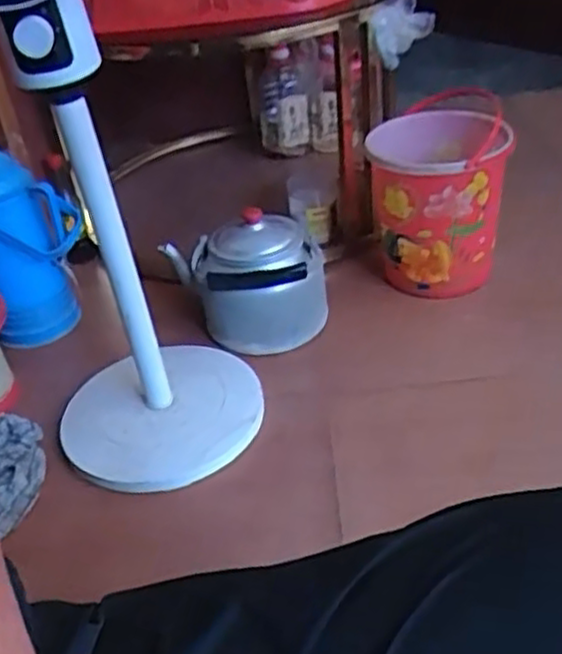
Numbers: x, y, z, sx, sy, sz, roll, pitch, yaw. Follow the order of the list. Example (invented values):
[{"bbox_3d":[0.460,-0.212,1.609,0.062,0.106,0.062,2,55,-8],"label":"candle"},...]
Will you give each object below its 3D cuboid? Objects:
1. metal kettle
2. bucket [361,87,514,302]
[{"bbox_3d":[-0.056,-0.072,1.230,0.228,0.192,0.169,-12,35,-5],"label":"metal kettle"},{"bbox_3d":[0.280,-0.226,1.348,0.230,0.279,0.269,0,35,12],"label":"bucket"}]

